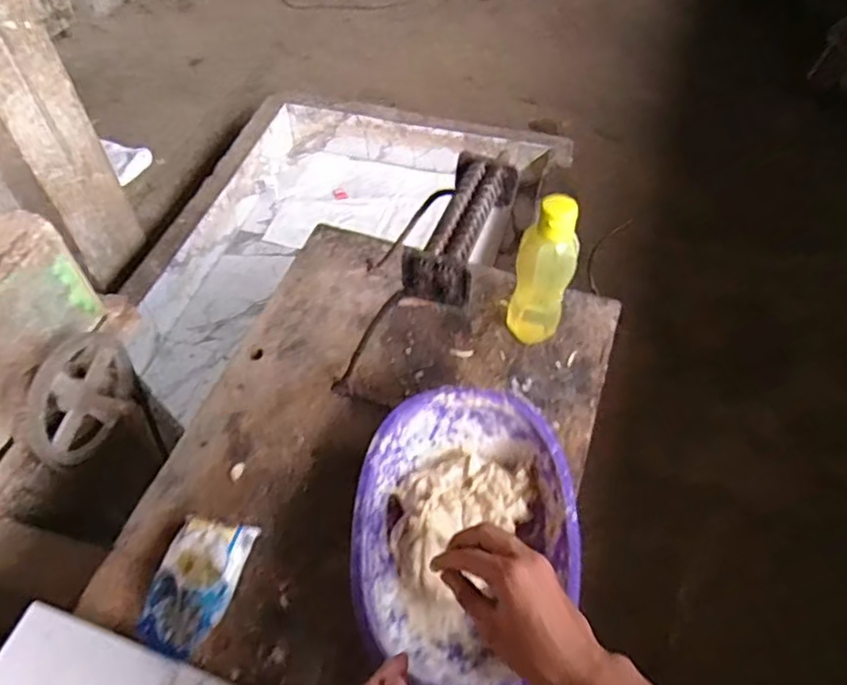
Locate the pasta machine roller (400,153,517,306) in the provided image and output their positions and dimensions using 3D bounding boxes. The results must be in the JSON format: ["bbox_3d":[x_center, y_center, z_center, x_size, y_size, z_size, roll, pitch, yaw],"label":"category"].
[{"bbox_3d":[0.048,-0.122,0.640,0.081,0.051,0.198,17,55,15],"label":"pasta machine roller"}]

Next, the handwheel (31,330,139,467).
[{"bbox_3d":[-0.513,0.086,0.952,0.063,0.200,0.196,-1,53,2],"label":"handwheel"}]

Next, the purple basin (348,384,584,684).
[{"bbox_3d":[0.043,0.195,0.646,0.227,0.075,0.308,-10,53,-5],"label":"purple basin"}]

